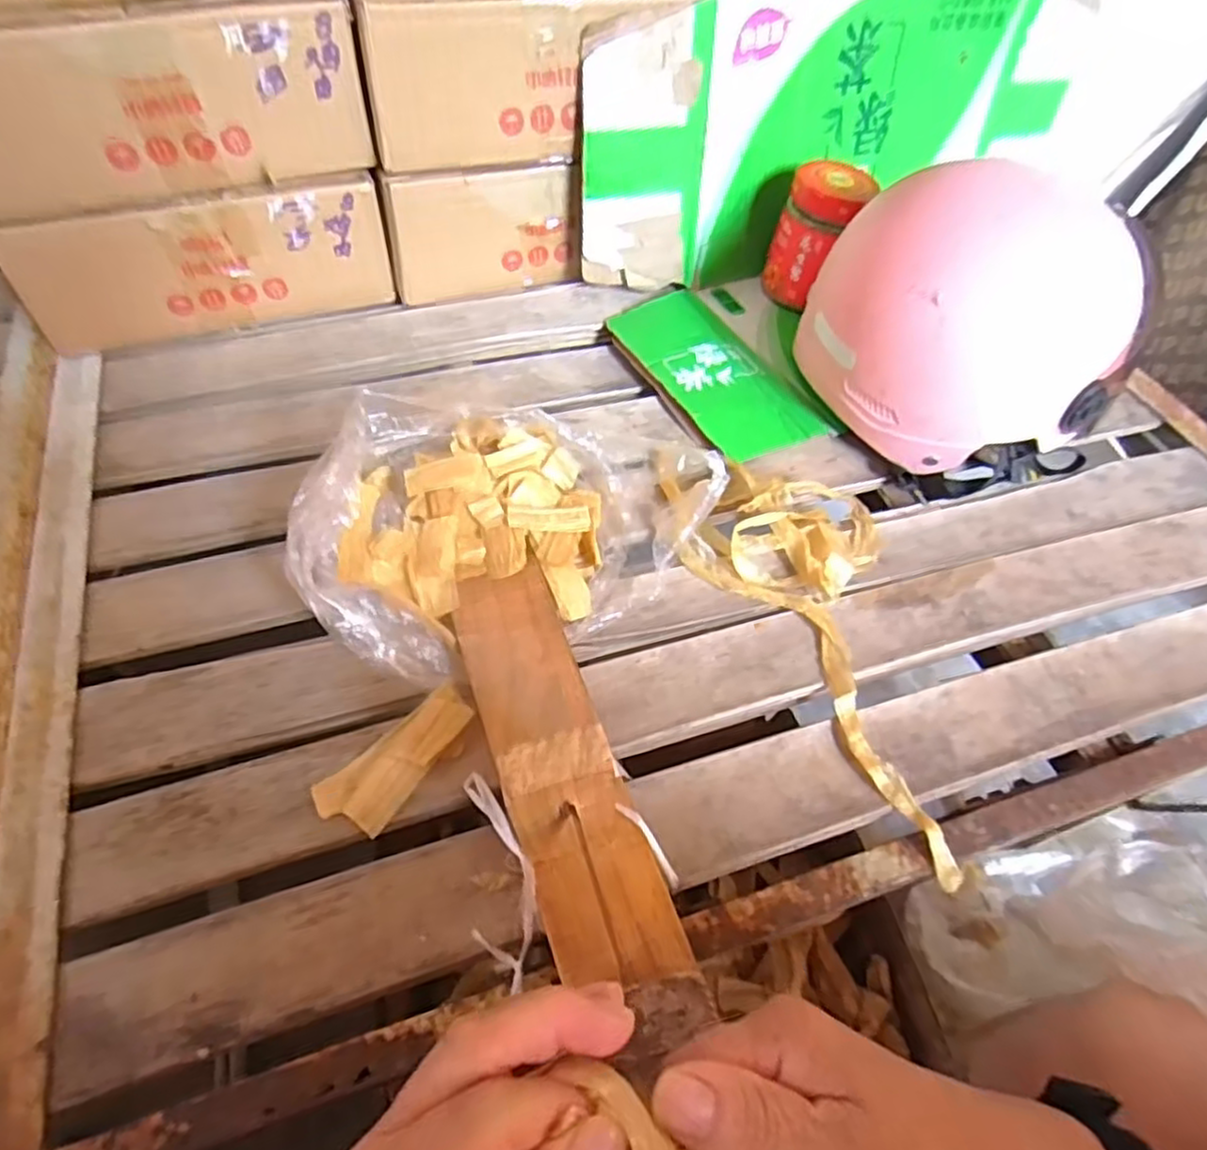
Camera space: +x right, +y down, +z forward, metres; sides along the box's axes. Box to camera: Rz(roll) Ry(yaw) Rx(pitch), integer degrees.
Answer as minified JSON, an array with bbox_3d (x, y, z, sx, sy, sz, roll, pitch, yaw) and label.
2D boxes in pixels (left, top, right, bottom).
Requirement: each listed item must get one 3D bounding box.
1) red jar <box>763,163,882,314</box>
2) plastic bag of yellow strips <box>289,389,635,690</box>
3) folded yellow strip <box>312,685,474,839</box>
[{"bbox_3d":[0.189,-0.291,0.624,0.069,0.104,0.065,4,53,-5],"label":"red jar"},{"bbox_3d":[-0.078,-0.032,0.437,0.198,0.086,0.186,1,54,-3],"label":"plastic bag of yellow strips"},{"bbox_3d":[-0.111,0.097,0.386,0.039,0.014,0.087,31,56,14],"label":"folded yellow strip"}]

